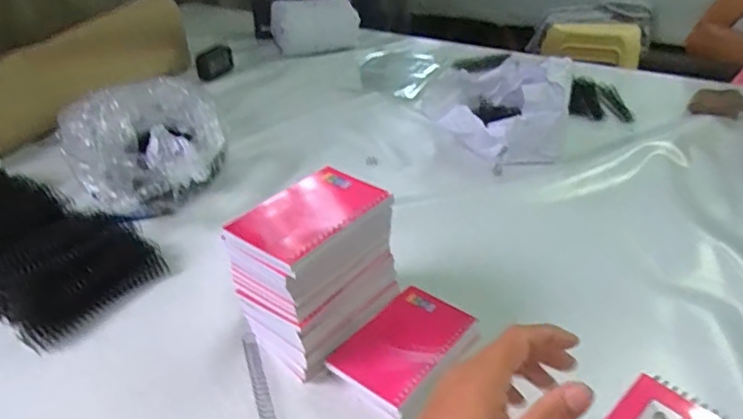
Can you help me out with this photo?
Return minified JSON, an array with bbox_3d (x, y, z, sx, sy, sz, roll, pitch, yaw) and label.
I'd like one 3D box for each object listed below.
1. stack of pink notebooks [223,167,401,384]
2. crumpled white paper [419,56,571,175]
[{"bbox_3d":[-0.049,0.061,0.512,0.085,0.154,0.136,24,42,33],"label":"stack of pink notebooks"},{"bbox_3d":[0.200,-0.173,0.885,0.220,0.109,0.234,5,35,11],"label":"crumpled white paper"}]

